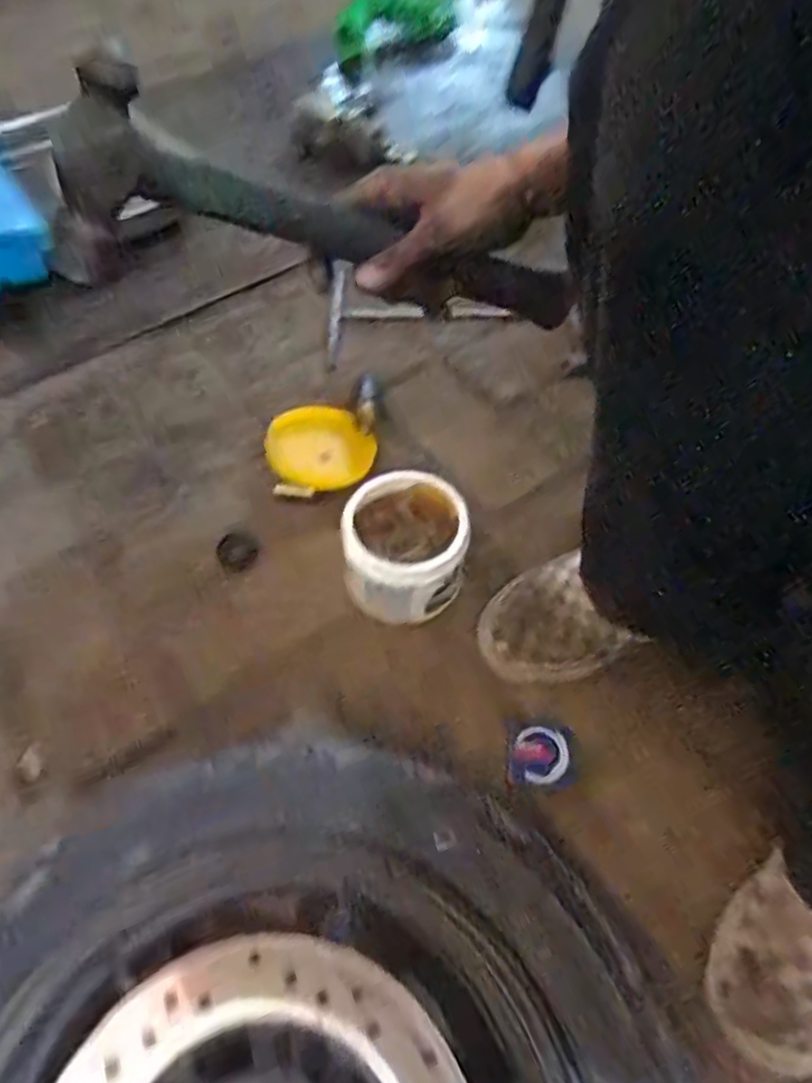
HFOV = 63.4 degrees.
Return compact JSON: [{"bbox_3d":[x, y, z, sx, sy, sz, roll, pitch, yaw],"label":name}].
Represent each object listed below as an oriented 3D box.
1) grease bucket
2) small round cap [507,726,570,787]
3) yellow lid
[{"bbox_3d":[-0.002,0.010,0.561,0.099,0.090,0.110,-7,56,-5],"label":"grease bucket"},{"bbox_3d":[0.101,0.163,0.502,0.043,0.014,0.042,0,55,0],"label":"small round cap"},{"bbox_3d":[-0.089,-0.098,0.665,0.105,0.008,0.110,7,52,-9],"label":"yellow lid"}]

